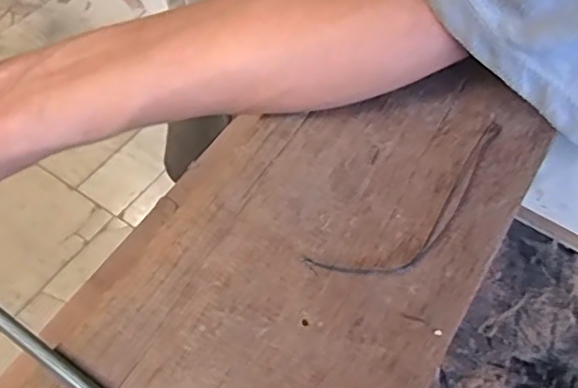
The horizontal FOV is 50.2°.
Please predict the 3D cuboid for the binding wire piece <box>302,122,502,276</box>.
[{"bbox_3d":[0.067,0.006,0.290,0.127,0.004,0.032,-33,64,-22],"label":"binding wire piece"}]

